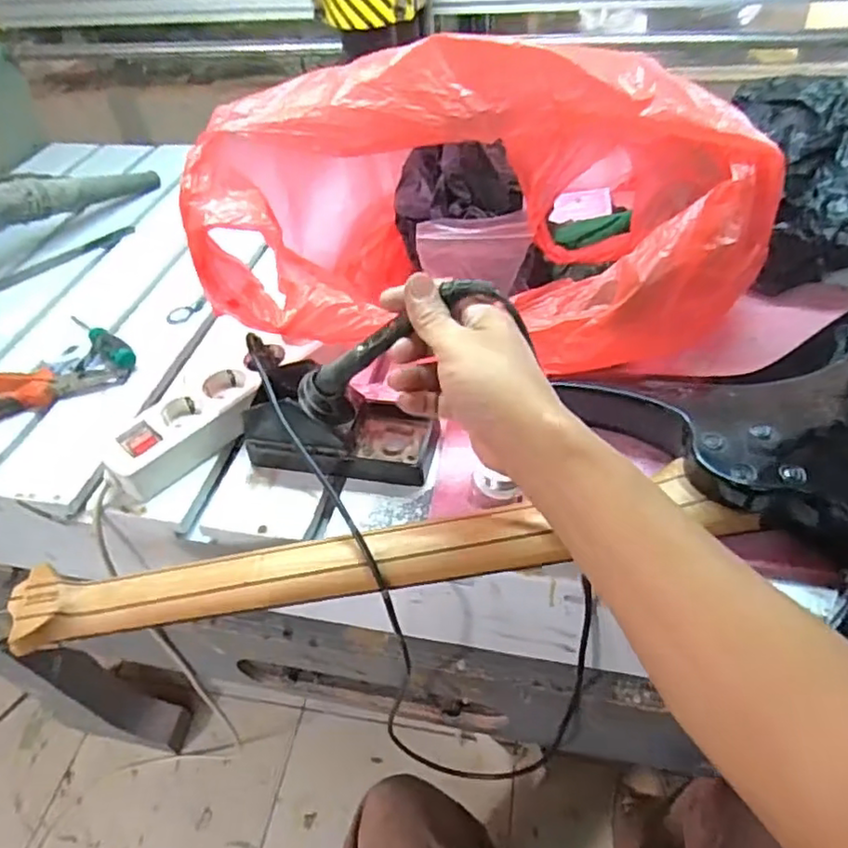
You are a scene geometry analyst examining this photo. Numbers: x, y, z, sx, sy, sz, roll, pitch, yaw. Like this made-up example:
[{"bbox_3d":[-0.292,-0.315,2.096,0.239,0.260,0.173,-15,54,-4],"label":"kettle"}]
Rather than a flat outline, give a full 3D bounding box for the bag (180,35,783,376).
[{"bbox_3d":[0.042,-0.205,0.534,0.434,0.198,0.266,-3,47,3],"label":"bag"}]

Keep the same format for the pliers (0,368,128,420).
[{"bbox_3d":[-0.375,-0.035,0.609,0.154,0.018,0.052,-11,47,-5],"label":"pliers"}]

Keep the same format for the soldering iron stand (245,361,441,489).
[{"bbox_3d":[-0.071,-0.005,0.519,0.164,0.079,0.076,7,48,12],"label":"soldering iron stand"}]

